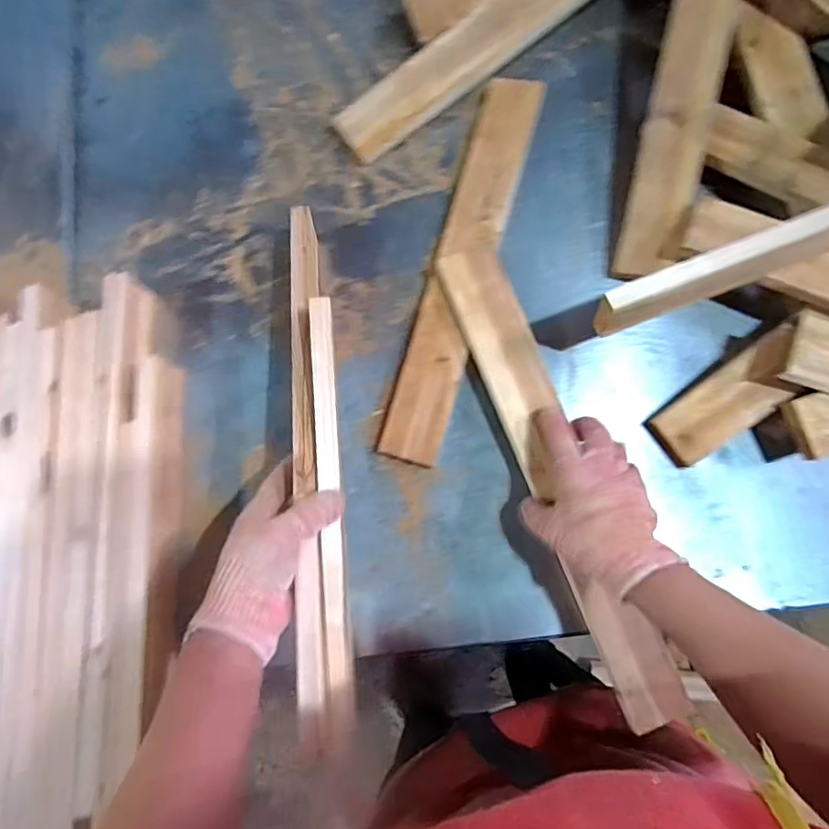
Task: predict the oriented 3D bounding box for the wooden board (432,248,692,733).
[{"bbox_3d":[0.144,0.058,0.536,0.068,0.029,0.500,-20,83,-3],"label":"wooden board"}]

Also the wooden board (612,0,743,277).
[{"bbox_3d":[0.301,-0.400,0.561,0.071,0.032,0.513,12,90,12],"label":"wooden board"}]

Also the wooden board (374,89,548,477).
[{"bbox_3d":[0.055,-0.169,0.585,0.066,0.024,0.451,16,80,4],"label":"wooden board"}]

